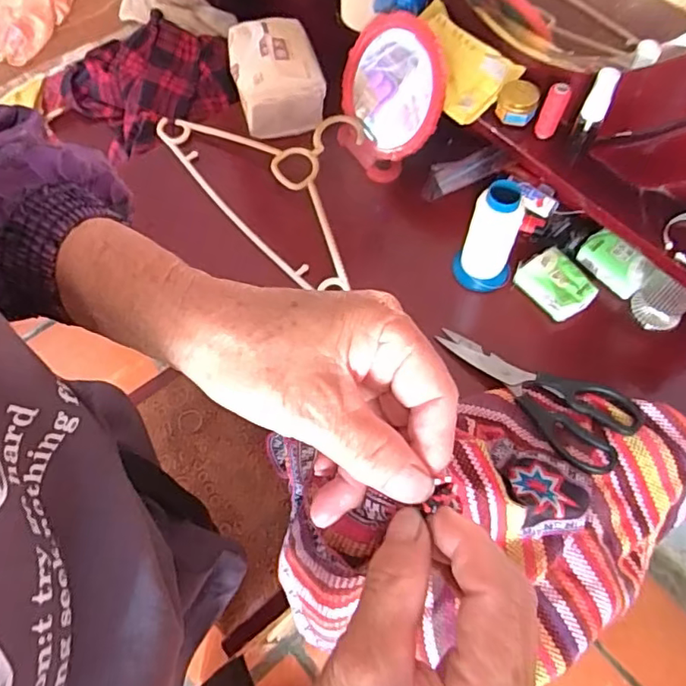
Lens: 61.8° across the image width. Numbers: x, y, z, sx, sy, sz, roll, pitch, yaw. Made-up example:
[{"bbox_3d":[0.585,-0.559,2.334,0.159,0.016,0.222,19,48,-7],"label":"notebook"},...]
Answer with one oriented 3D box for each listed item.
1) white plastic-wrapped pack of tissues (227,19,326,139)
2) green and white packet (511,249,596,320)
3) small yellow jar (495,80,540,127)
[{"bbox_3d":[-0.085,-0.339,0.724,0.106,0.067,0.135,-10,63,-4],"label":"white plastic-wrapped pack of tissues"},{"bbox_3d":[0.226,-0.063,0.607,0.056,0.019,0.075,-36,67,-15],"label":"green and white packet"},{"bbox_3d":[0.179,-0.247,0.588,0.039,0.028,0.034,15,64,9],"label":"small yellow jar"}]

